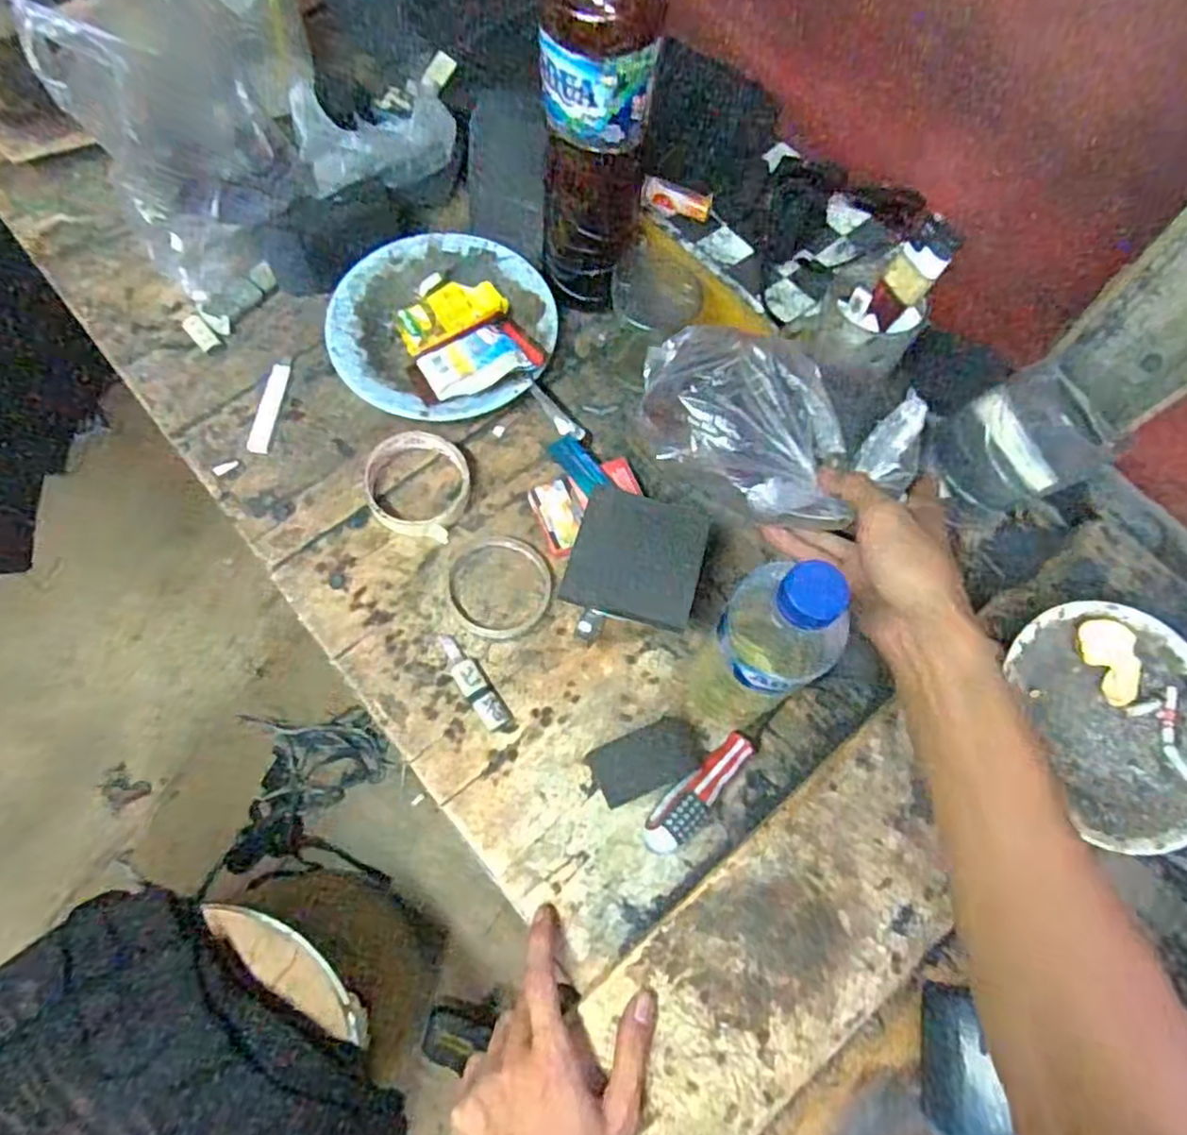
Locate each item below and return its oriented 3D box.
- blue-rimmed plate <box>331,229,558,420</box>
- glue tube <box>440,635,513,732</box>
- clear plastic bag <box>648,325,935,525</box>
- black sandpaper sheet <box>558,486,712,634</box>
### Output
[{"bbox_3d":[-0.134,-0.214,0.641,0.193,0.035,0.192,1,71,-2],"label":"blue-rimmed plate"},{"bbox_3d":[-0.092,0.085,0.548,0.021,0.013,0.083,-35,75,-13],"label":"glue tube"},{"bbox_3d":[0.117,-0.090,0.461,0.181,0.059,0.129,15,73,6],"label":"clear plastic bag"},{"bbox_3d":[0.031,-0.006,0.518,0.091,0.007,0.095,11,58,10],"label":"black sandpaper sheet"}]

